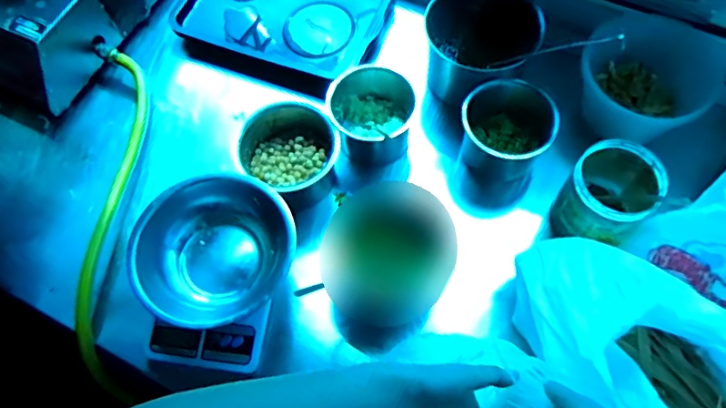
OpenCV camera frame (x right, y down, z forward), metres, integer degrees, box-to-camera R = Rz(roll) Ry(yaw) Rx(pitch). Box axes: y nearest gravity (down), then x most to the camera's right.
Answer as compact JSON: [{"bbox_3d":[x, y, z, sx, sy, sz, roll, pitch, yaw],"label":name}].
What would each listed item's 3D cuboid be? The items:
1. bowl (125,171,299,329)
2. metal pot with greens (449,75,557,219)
[{"bbox_3d":[-0.175,0.058,0.649,0.179,0.067,0.171,-1,65,2],"label":"bowl"},{"bbox_3d":[0.191,-0.075,0.771,0.119,0.165,0.141,13,66,8],"label":"metal pot with greens"}]

